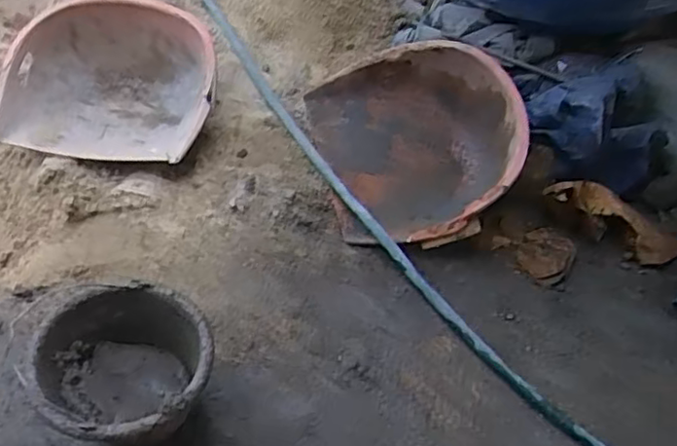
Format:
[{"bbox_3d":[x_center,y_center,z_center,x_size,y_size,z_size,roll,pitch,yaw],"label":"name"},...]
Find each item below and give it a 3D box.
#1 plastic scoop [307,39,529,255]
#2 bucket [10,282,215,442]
[{"bbox_3d":[0.161,-0.173,1.334,0.388,0.185,0.439,-13,68,-13],"label":"plastic scoop"},{"bbox_3d":[-0.312,0.228,0.976,0.241,0.138,0.224,4,53,-6],"label":"bucket"}]

